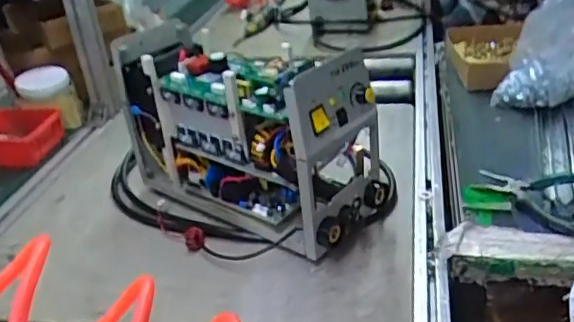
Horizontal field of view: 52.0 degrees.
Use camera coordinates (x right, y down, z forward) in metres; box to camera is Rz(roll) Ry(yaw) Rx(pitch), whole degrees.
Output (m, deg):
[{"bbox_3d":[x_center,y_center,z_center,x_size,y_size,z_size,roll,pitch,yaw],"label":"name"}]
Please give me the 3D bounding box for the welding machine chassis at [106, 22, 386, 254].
[{"bbox_3d":[-0.054,-0.053,0.844,0.394,0.233,0.180,17,37,36],"label":"welding machine chassis"}]

